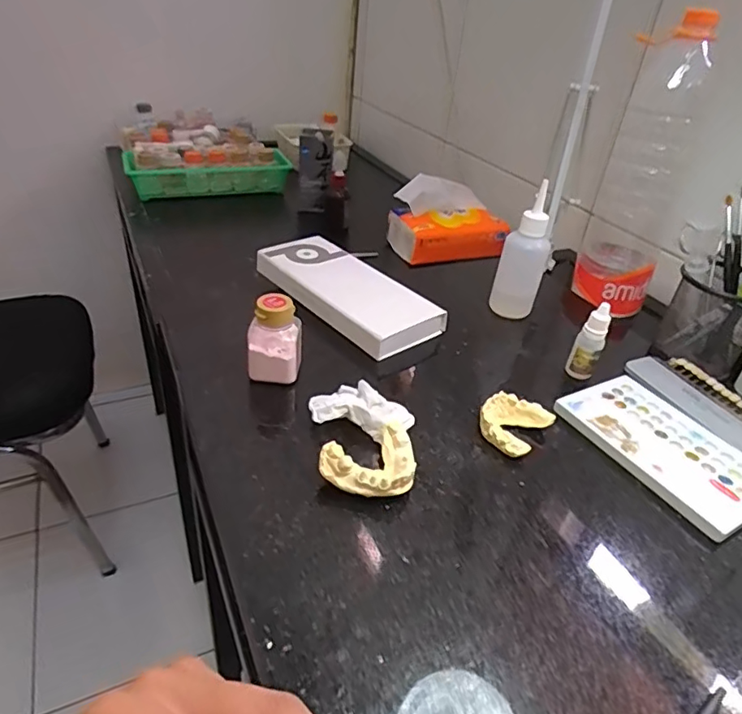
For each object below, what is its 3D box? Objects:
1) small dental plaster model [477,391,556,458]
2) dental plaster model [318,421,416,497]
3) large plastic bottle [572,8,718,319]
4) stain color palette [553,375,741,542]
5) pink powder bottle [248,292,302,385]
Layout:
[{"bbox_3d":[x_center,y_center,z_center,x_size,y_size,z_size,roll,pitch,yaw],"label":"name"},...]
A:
[{"bbox_3d":[0.114,0.054,0.435,0.048,0.021,0.055,28,42,29],"label":"small dental plaster model"},{"bbox_3d":[-0.002,0.072,0.385,0.065,0.030,0.058,5,36,1],"label":"dental plaster model"},{"bbox_3d":[0.303,-0.195,0.597,0.072,0.289,0.081,-2,36,-9],"label":"large plastic bottle"},{"bbox_3d":[0.236,0.071,0.433,0.098,0.009,0.153,-17,41,-28],"label":"stain color palette"},{"bbox_3d":[-0.082,-0.013,0.458,0.040,0.076,0.031,6,36,2],"label":"pink powder bottle"}]

